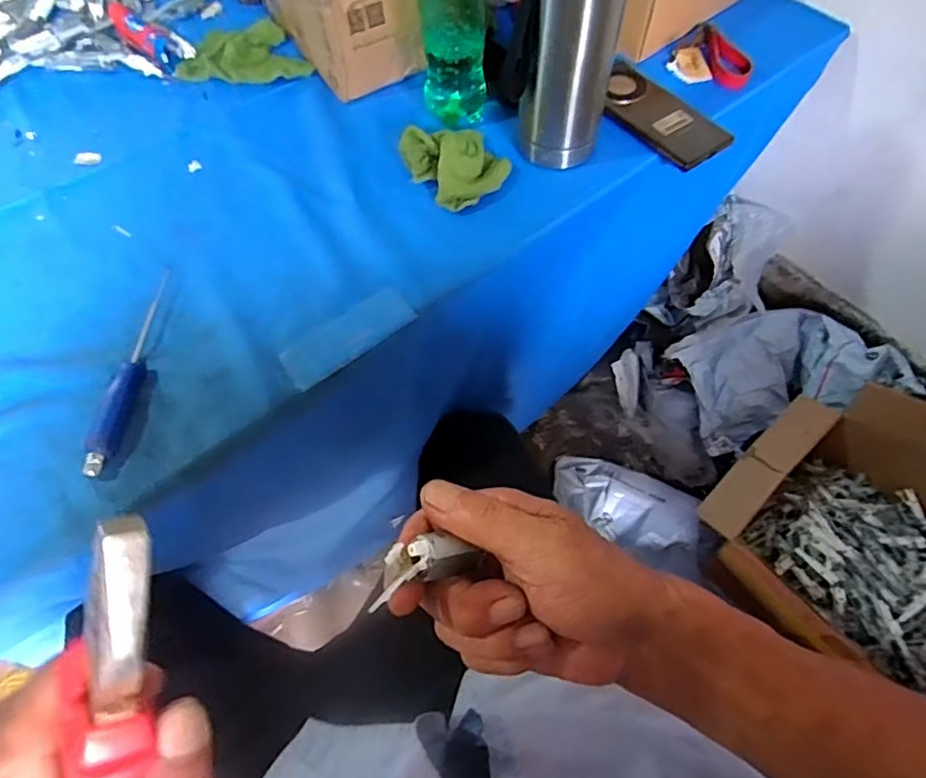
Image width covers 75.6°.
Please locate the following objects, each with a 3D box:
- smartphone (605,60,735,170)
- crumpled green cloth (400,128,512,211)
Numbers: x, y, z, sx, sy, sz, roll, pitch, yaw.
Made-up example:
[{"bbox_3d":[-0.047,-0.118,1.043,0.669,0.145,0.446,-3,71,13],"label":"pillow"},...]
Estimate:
[{"bbox_3d":[0.203,-0.284,0.615,0.085,0.015,0.147,-35,66,-17],"label":"smartphone"},{"bbox_3d":[-0.004,-0.219,0.568,0.084,0.025,0.092,-32,65,-16],"label":"crumpled green cloth"}]

